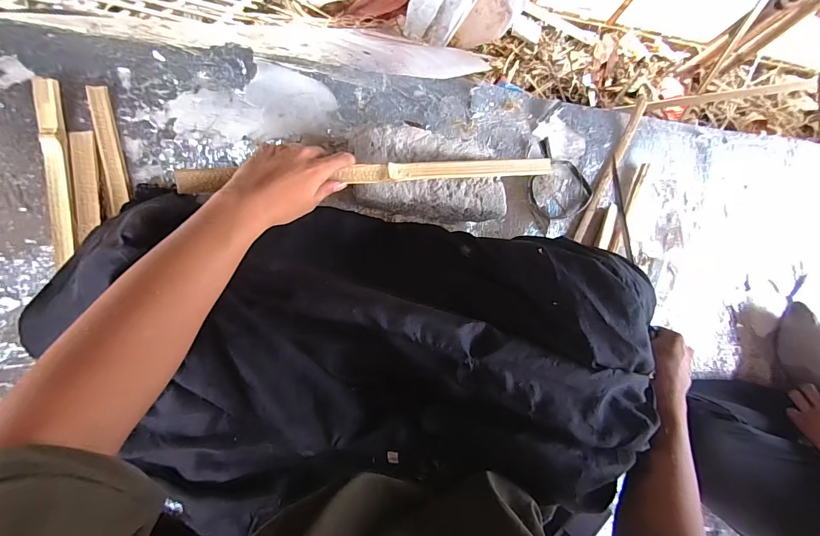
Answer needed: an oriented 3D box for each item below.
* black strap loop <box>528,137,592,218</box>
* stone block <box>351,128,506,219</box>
[{"bbox_3d":[0.261,-0.152,0.677,0.114,0.018,0.145,-42,90,-9],"label":"black strap loop"},{"bbox_3d":[0.024,-0.142,0.584,0.234,0.086,0.118,5,85,-10],"label":"stone block"}]

